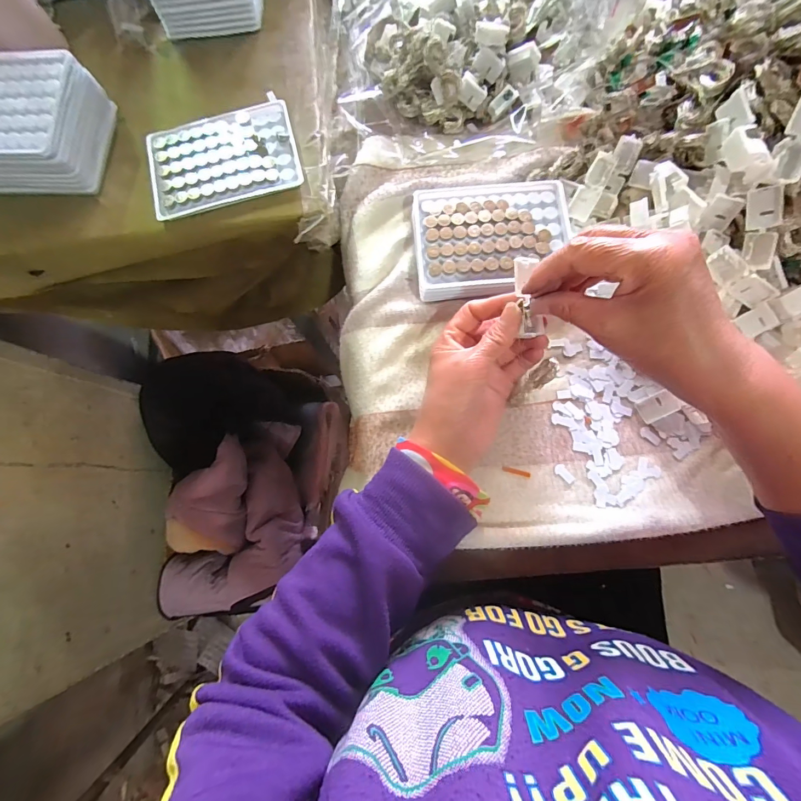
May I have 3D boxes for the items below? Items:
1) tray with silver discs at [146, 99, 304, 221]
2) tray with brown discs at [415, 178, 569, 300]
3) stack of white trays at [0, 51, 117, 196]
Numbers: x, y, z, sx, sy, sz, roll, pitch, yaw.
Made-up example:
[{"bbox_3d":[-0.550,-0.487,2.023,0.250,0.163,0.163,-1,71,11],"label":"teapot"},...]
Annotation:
[{"bbox_3d":[-0.156,-0.212,0.345,0.127,0.010,0.089,-15,83,0],"label":"tray with silver discs"},{"bbox_3d":[0.078,-0.142,0.341,0.129,0.023,0.101,-5,83,2],"label":"tray with brown discs"},{"bbox_3d":[-0.330,-0.231,0.335,0.135,0.046,0.098,3,78,4],"label":"stack of white trays"}]

